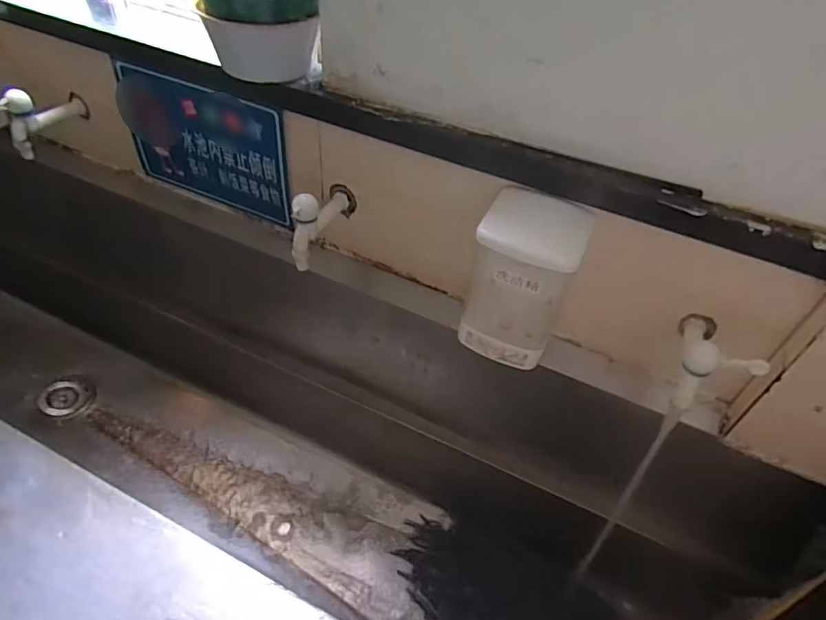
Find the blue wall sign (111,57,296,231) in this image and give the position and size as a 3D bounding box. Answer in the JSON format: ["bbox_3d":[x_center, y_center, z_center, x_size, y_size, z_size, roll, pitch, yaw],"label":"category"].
[{"bbox_3d":[-0.316,-0.248,0.792,0.303,0.190,0.013,22,46,14],"label":"blue wall sign"}]

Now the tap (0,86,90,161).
[{"bbox_3d":[-0.572,-0.307,0.817,0.043,0.094,0.135,18,45,11],"label":"tap"}]

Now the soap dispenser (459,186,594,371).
[{"bbox_3d":[0.127,-0.033,0.628,0.116,0.192,0.091,17,45,10],"label":"soap dispenser"}]

